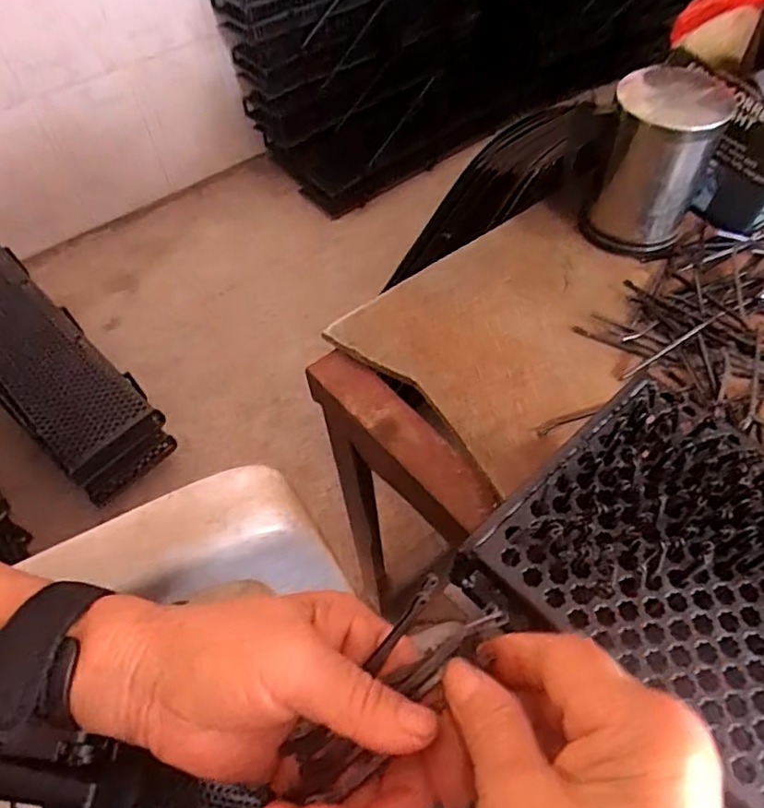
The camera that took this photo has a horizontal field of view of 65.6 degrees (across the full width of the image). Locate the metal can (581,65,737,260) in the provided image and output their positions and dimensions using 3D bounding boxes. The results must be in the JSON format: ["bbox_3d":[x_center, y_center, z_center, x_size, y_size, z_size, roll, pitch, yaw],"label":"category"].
[{"bbox_3d":[0.214,-0.194,0.467,0.079,0.119,0.089,20,57,16],"label":"metal can"}]

